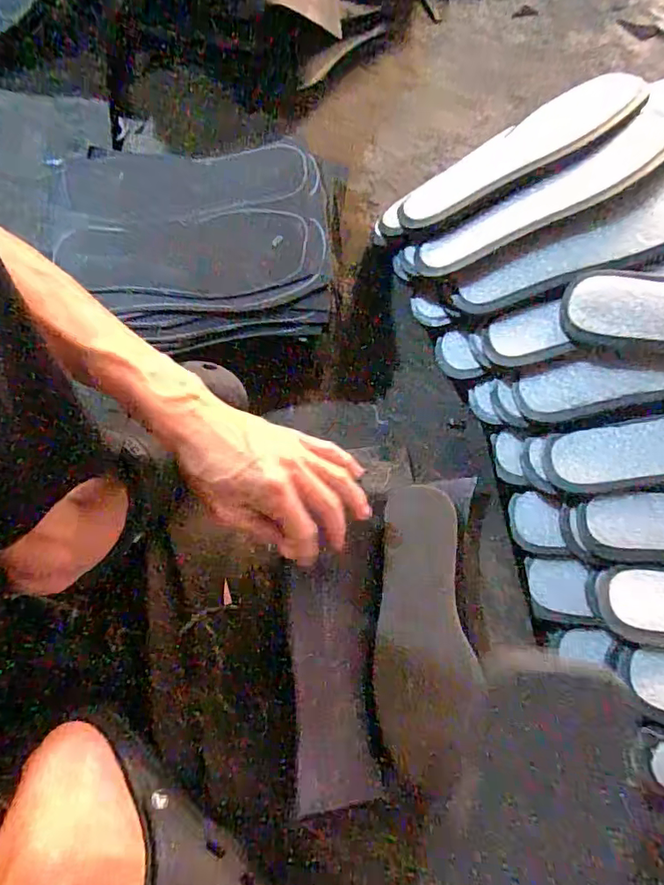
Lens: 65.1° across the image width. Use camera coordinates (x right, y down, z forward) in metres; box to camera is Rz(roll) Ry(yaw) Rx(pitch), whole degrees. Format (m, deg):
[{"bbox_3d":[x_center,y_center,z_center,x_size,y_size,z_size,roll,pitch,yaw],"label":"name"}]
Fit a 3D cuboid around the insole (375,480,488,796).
[{"bbox_3d":[0.086,0.168,0.458,0.088,0.026,0.249,3,77,2],"label":"insole"}]

